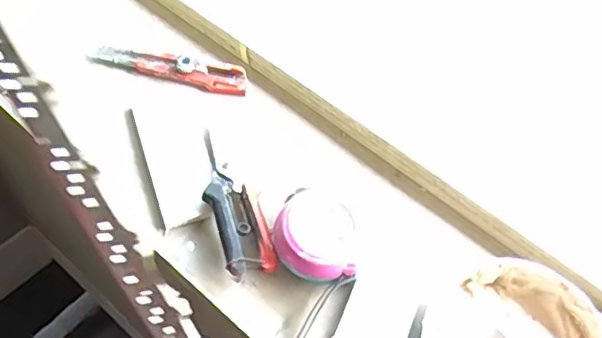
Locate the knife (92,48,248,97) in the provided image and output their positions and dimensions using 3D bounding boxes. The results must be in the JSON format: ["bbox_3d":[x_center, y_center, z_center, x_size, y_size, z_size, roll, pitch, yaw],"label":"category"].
[{"bbox_3d":[-0.140,-0.110,0.650,0.169,0.018,0.035,13,56,5],"label":"knife"}]

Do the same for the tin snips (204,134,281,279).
[{"bbox_3d":[-0.064,0.026,0.552,0.046,0.017,0.155,-16,58,-14],"label":"tin snips"}]

